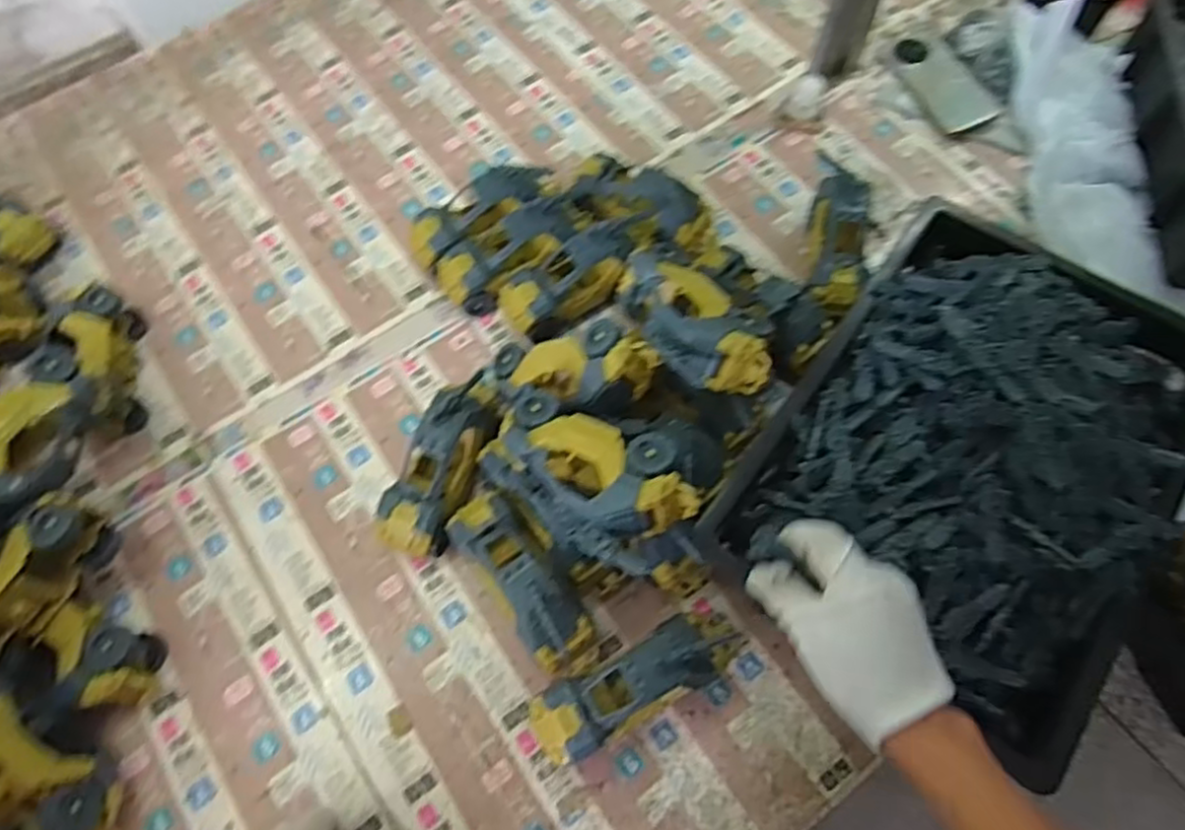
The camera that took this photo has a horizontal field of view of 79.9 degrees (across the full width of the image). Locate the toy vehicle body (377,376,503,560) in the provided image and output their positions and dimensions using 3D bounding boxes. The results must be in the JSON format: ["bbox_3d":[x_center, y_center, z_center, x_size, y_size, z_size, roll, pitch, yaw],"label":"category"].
[{"bbox_3d":[-0.142,0.046,0.670,0.062,0.097,0.172,18,68,9],"label":"toy vehicle body"}]

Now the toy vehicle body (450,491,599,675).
[{"bbox_3d":[-0.060,0.145,0.615,0.063,0.097,0.172,-35,70,-14],"label":"toy vehicle body"}]

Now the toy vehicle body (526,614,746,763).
[{"bbox_3d":[0.043,0.219,0.579,0.178,0.093,0.064,-23,68,-8],"label":"toy vehicle body"}]

